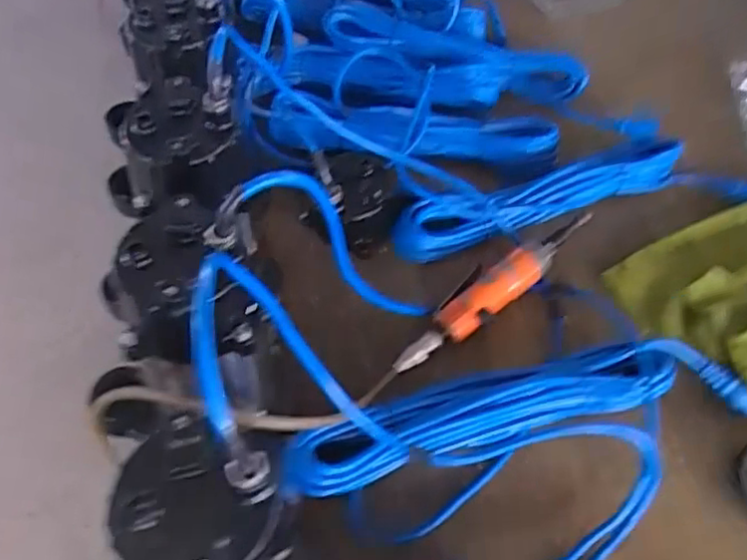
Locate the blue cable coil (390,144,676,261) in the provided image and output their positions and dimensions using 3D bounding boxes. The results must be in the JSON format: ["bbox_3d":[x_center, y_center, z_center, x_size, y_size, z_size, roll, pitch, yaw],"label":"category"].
[{"bbox_3d":[0.184,-0.096,0.735,0.346,0.049,0.061,-16,56,-14],"label":"blue cable coil"}]

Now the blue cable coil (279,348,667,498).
[{"bbox_3d":[0.095,0.114,0.568,0.349,0.046,0.066,-13,55,-11],"label":"blue cable coil"}]

